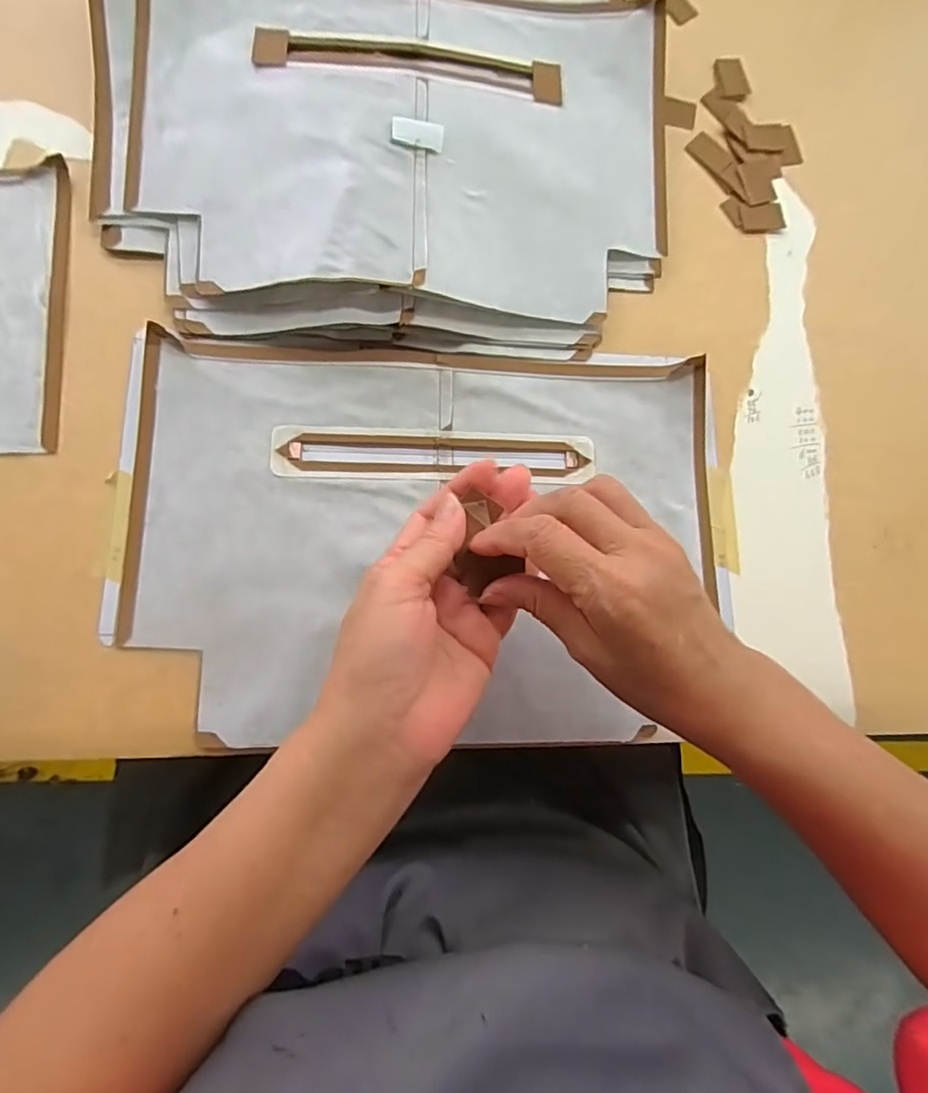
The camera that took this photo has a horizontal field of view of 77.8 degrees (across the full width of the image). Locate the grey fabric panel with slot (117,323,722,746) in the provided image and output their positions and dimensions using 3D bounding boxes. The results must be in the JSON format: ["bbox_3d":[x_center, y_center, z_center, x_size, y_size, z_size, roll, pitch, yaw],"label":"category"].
[{"bbox_3d":[-0.016,-0.006,0.349,0.351,0.012,0.240,1,82,-6],"label":"grey fabric panel with slot"}]

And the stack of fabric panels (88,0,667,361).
[{"bbox_3d":[-0.044,-0.259,0.372,0.364,0.031,0.262,-2,82,-6],"label":"stack of fabric panels"}]

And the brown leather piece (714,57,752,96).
[{"bbox_3d":[0.201,-0.354,0.432,0.024,0.004,0.034,-10,83,-7],"label":"brown leather piece"}]

